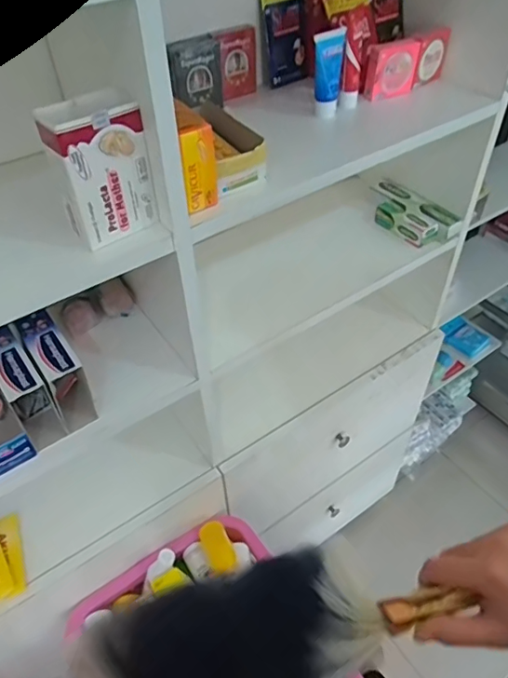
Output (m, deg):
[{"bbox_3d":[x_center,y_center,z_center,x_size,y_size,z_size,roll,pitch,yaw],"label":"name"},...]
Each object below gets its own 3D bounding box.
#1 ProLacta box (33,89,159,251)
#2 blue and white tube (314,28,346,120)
[{"bbox_3d":[-0.140,-0.153,0.475,0.081,0.116,0.047,-31,52,-25],"label":"ProLacta box"},{"bbox_3d":[0.092,-0.330,0.647,0.034,0.093,0.029,4,46,6],"label":"blue and white tube"}]

